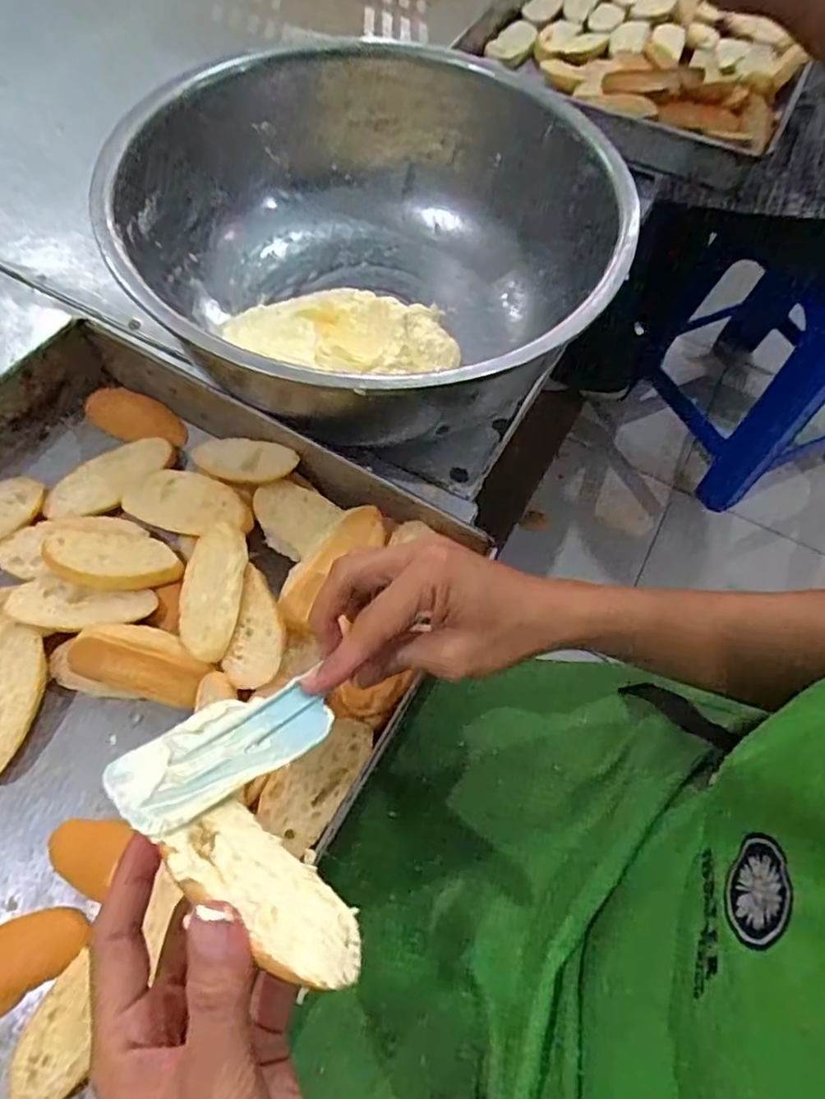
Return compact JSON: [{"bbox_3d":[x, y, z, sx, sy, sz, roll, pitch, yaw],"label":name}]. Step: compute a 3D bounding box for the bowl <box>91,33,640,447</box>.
[{"bbox_3d":[-0.031,-0.230,0.522,0.352,0.142,0.354,1,63,-3],"label":"bowl"}]

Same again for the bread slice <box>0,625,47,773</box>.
[{"bbox_3d":[-0.255,0.094,0.400,0.044,0.007,0.091,10,75,2],"label":"bread slice"}]

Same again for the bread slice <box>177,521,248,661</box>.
[{"bbox_3d":[-0.126,0.025,0.403,0.048,0.011,0.090,-13,60,24],"label":"bread slice"}]

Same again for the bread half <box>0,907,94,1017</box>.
[{"bbox_3d":[-0.220,0.225,0.344,0.091,0.020,0.038,-27,67,-16],"label":"bread half"}]

